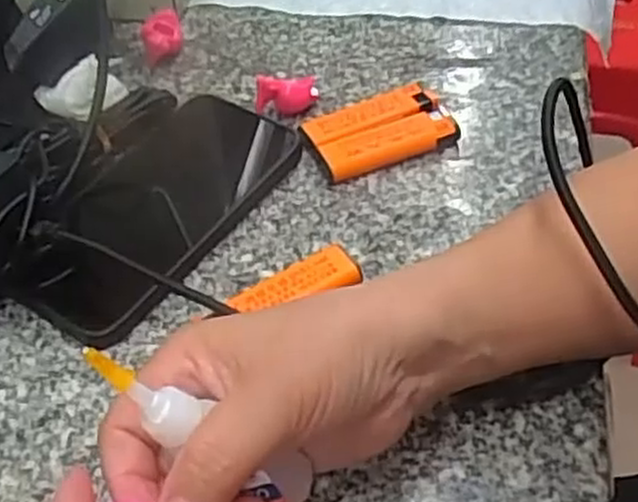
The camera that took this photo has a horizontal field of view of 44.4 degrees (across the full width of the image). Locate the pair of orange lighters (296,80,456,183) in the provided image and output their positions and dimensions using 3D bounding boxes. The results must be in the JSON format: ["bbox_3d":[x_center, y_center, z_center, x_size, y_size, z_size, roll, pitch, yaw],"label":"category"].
[{"bbox_3d":[0.036,-0.070,0.448,0.082,0.014,0.048,-20,50,-15],"label":"pair of orange lighters"}]

